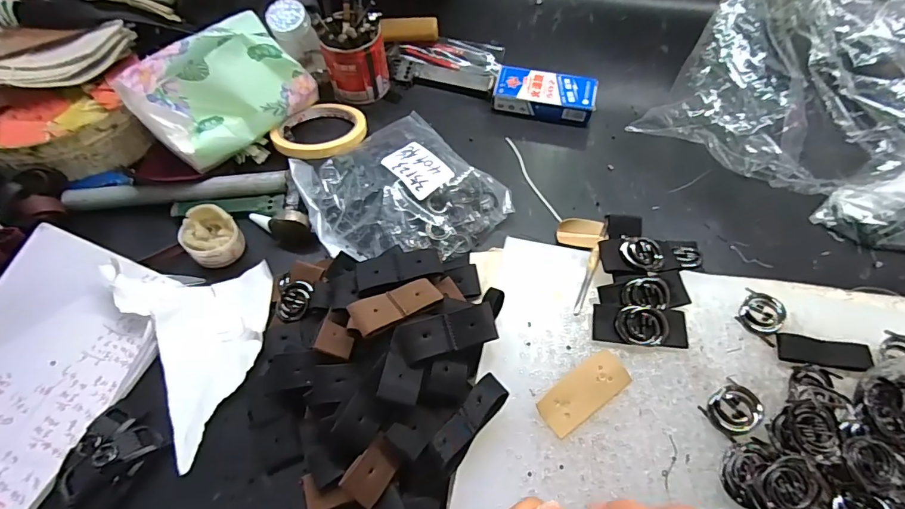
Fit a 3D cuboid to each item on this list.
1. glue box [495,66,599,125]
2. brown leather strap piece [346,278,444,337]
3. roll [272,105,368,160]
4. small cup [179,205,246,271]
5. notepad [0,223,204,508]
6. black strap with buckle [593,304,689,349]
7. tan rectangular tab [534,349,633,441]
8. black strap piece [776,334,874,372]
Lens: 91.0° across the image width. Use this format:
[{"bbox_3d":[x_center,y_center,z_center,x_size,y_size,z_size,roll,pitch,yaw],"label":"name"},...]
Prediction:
[{"bbox_3d":[0.099,-0.171,0.479,0.104,0.032,0.039,12,60,9],"label":"glue box"},{"bbox_3d":[-0.038,0.033,0.303,0.063,0.007,0.026,-21,60,-30],"label":"brown leather strap piece"},{"bbox_3d":[-0.133,-0.126,0.452,0.089,0.025,0.085,-7,59,-2],"label":"roll"},{"bbox_3d":[-0.208,-0.016,0.381,0.044,0.035,0.042,33,65,19],"label":"small cup"},{"bbox_3d":[-0.319,0.086,0.315,0.145,0.042,0.220,19,62,13],"label":"notepad"},{"bbox_3d":[0.128,0.049,0.303,0.063,0.014,0.025,5,60,5],"label":"black strap with buckle"},{"bbox_3d":[0.084,0.088,0.285,0.063,0.005,0.027,-32,64,-16],"label":"tan rectangular tab"},{"bbox_3d":[0.245,0.064,0.292,0.056,0.007,0.024,6,45,10],"label":"black strap piece"}]

